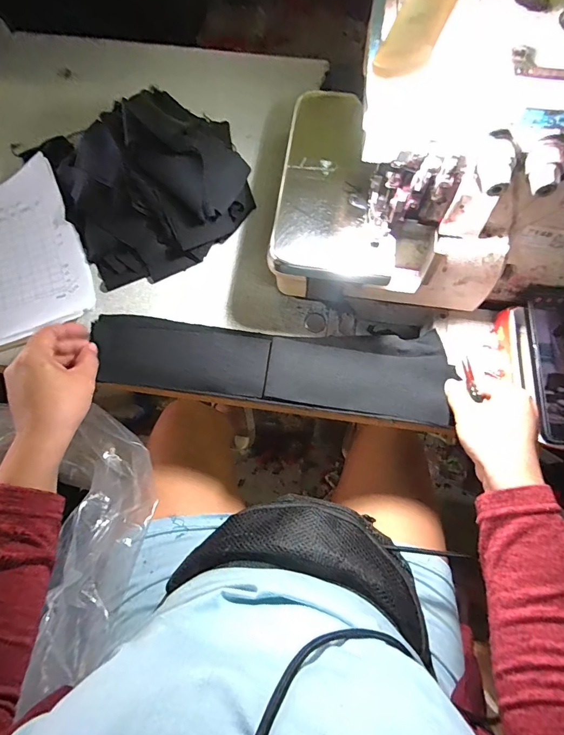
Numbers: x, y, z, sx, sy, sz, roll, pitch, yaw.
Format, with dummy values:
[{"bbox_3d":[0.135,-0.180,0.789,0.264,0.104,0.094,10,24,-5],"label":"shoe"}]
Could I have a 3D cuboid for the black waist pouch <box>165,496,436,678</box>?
[{"bbox_3d":[0.025,0.195,0.389,0.248,0.060,0.116,15,71,5],"label":"black waist pouch"}]

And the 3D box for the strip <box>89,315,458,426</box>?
[{"bbox_3d":[-0.013,-0.008,0.423,0.374,0.031,0.090,7,73,4],"label":"strip"}]

